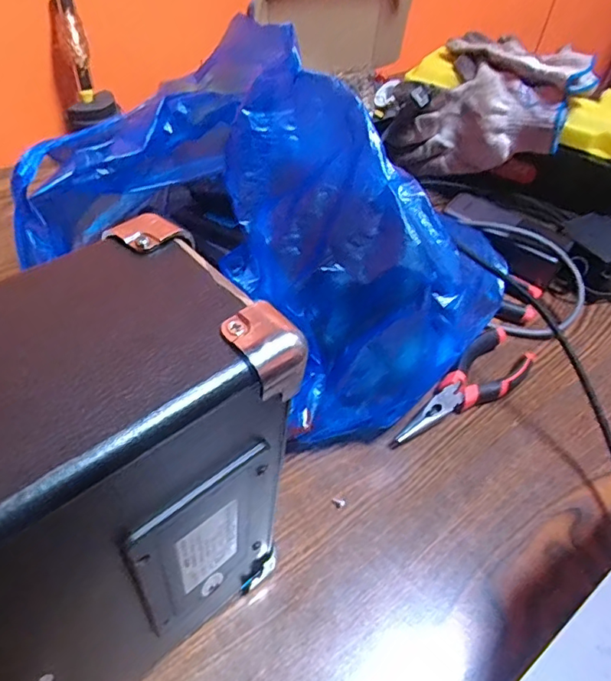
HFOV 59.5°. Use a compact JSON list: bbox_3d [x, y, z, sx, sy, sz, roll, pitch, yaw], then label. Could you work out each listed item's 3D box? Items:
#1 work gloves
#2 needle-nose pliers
[{"bbox_3d":[0.191,-0.251,0.596,0.084,0.148,0.178,-28,56,-29],"label":"work gloves"},{"bbox_3d":[0.130,0.041,0.441,0.153,0.027,0.048,-32,58,-31],"label":"needle-nose pliers"}]

